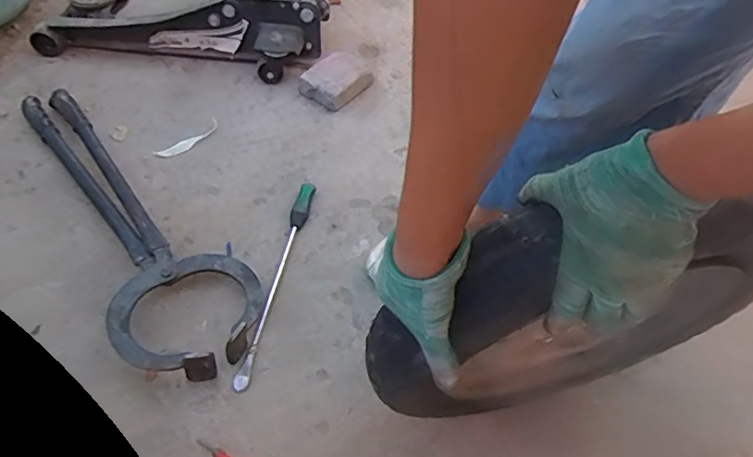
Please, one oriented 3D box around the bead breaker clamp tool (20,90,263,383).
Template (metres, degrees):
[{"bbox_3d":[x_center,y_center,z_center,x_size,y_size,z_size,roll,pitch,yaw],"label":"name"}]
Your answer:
[{"bbox_3d":[-0.410,-0.028,0.916,0.204,0.060,0.652,-29,61,-24],"label":"bead breaker clamp tool"}]

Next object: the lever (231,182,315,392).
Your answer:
[{"bbox_3d":[-0.159,0.071,0.883,0.030,0.021,0.394,12,53,4],"label":"lever"}]

